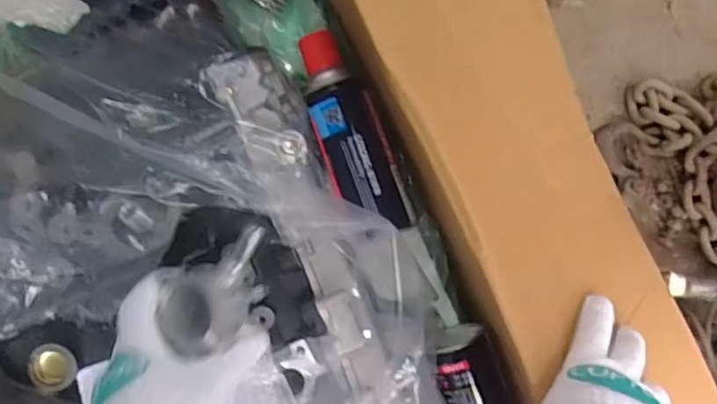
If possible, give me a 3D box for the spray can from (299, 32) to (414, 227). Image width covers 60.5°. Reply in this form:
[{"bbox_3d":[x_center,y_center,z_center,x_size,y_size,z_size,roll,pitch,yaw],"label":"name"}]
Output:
[{"bbox_3d":[-0.007,-0.061,0.545,0.058,0.051,0.180,-20,92,1],"label":"spray can"}]

